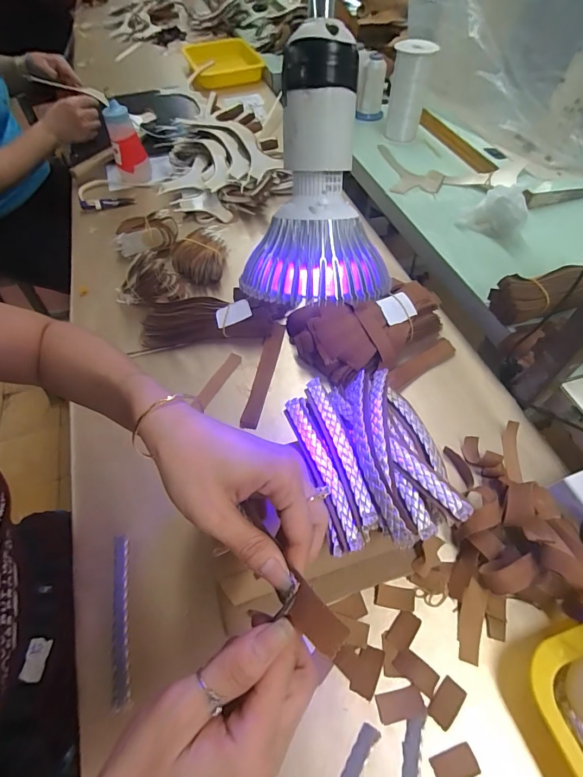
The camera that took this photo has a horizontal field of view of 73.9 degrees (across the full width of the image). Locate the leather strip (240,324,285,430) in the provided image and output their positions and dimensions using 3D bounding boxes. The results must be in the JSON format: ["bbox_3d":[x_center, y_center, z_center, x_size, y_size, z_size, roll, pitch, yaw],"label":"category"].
[{"bbox_3d":[-0.035,-0.024,0.514,0.026,0.007,0.162,3,56,15],"label":"leather strip"}]

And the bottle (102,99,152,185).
[{"bbox_3d":[-0.320,-0.475,0.762,0.063,0.128,0.058,-22,58,-13],"label":"bottle"}]

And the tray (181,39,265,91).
[{"bbox_3d":[-0.186,-0.892,1.066,0.191,0.056,0.206,-15,55,-5],"label":"tray"}]

